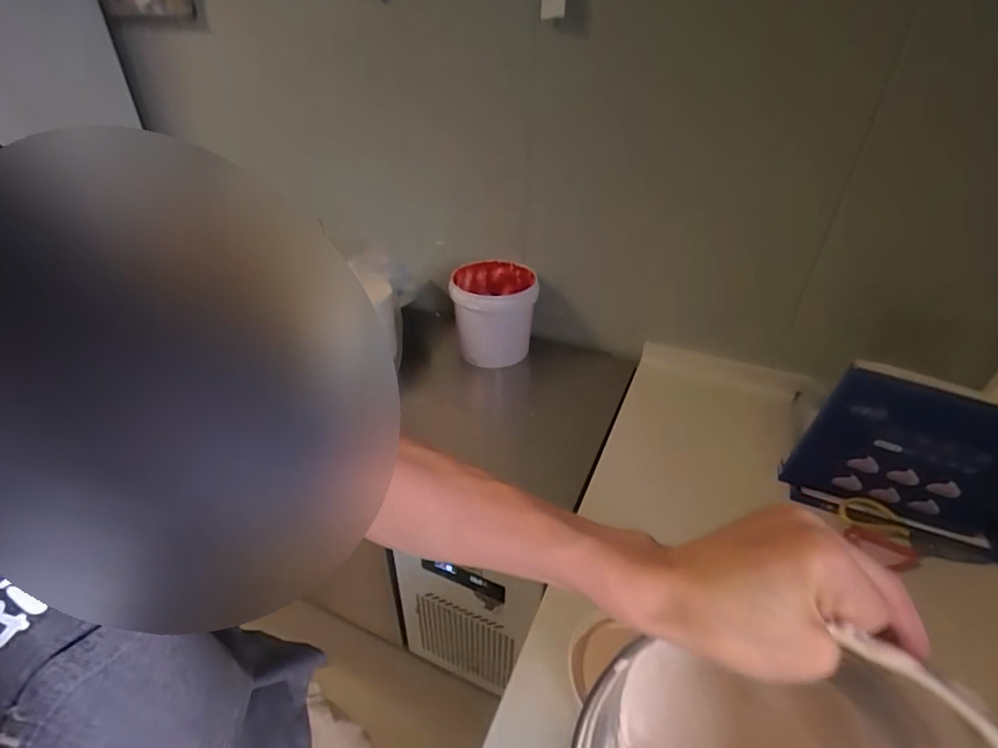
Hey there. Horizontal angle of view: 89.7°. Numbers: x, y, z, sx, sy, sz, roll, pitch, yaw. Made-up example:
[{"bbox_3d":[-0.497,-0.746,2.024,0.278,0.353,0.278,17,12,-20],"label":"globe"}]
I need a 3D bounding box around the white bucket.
[{"bbox_3d":[-0.011,-0.140,1.207,0.184,0.209,0.188,1,36,0],"label":"white bucket"}]

